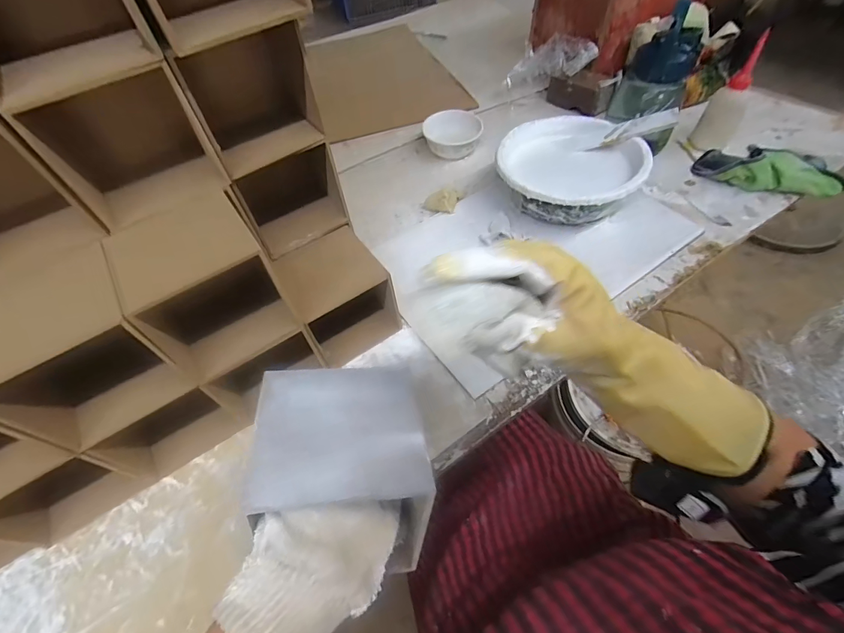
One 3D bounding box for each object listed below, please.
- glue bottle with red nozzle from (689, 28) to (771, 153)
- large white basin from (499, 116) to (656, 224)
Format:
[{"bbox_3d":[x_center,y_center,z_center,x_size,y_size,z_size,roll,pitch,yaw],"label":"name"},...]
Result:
[{"bbox_3d":[0.521,-0.359,0.670,0.062,0.161,0.062,24,59,22],"label":"glue bottle with red nozzle"},{"bbox_3d":[0.230,-0.222,0.631,0.211,0.084,0.200,-3,53,4],"label":"large white basin"}]

